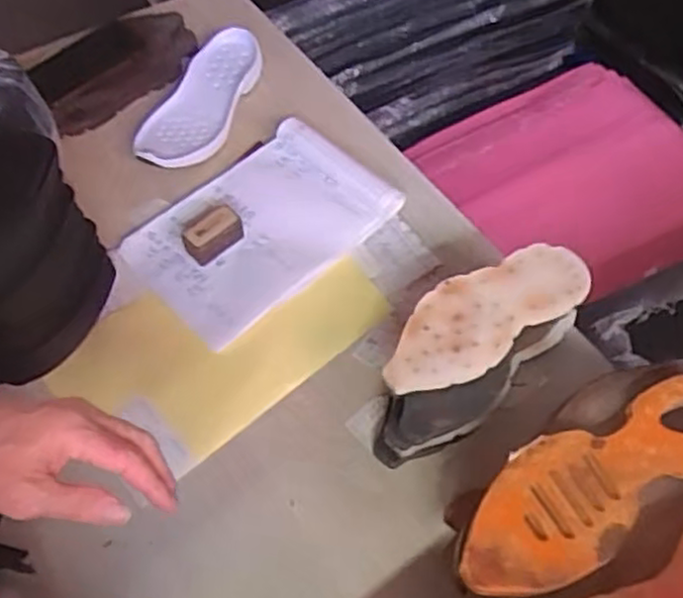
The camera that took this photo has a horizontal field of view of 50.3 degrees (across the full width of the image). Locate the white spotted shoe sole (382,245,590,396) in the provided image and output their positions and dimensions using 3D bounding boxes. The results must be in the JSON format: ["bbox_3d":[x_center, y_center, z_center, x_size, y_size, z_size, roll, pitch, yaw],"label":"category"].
[{"bbox_3d":[0.140,0.015,0.718,0.233,0.021,0.090,-32,65,-21],"label":"white spotted shoe sole"}]

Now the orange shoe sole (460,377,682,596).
[{"bbox_3d":[0.222,0.147,0.613,0.297,0.014,0.096,-29,64,-20],"label":"orange shoe sole"}]

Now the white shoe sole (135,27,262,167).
[{"bbox_3d":[-0.187,-0.276,0.992,0.101,0.024,0.263,15,58,6],"label":"white shoe sole"}]

